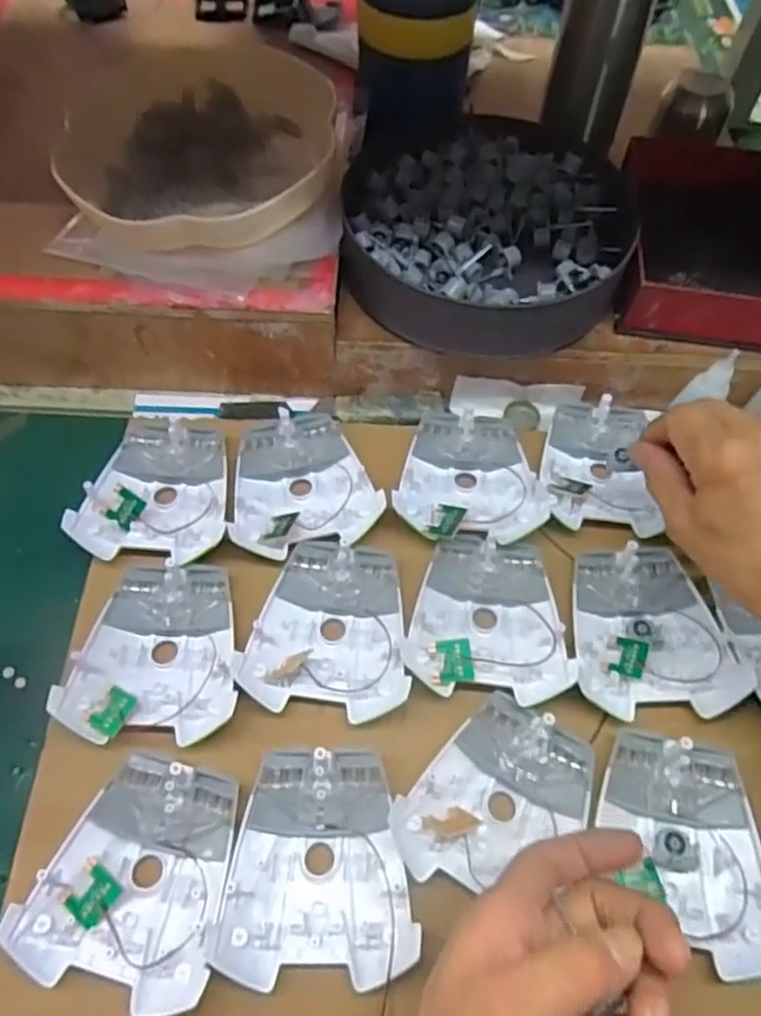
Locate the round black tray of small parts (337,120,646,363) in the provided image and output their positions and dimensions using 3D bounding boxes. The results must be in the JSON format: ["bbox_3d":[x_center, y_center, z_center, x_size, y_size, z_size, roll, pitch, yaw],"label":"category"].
[{"bbox_3d":[0.080,-0.215,0.512,0.209,0.043,0.230,10,61,3],"label":"round black tray of small parts"}]

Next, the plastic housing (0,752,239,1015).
[{"bbox_3d":[-0.124,0.191,0.351,0.096,0.022,0.107,16,62,6],"label":"plastic housing"}]

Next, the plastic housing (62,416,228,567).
[{"bbox_3d":[-0.148,-0.014,0.460,0.093,0.020,0.111,12,62,4],"label":"plastic housing"}]

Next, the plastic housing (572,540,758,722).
[{"bbox_3d":[0.167,0.073,0.419,0.094,0.019,0.107,0,62,-3],"label":"plastic housing"}]

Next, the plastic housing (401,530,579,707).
[{"bbox_3d":[0.068,0.065,0.422,0.096,0.019,0.106,5,61,0],"label":"plastic housing"}]

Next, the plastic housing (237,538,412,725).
[{"bbox_3d":[-0.029,0.072,0.417,0.093,0.014,0.108,8,61,1],"label":"plastic housing"}]

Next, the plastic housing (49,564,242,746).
[{"bbox_3d":[-0.130,0.085,0.406,0.096,0.016,0.110,10,61,2],"label":"plastic housing"}]

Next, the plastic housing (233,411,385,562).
[{"bbox_3d":[-0.057,-0.022,0.470,0.097,0.020,0.110,-12,63,-9],"label":"plastic housing"}]

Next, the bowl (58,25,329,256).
[{"bbox_3d":[-0.132,-0.279,0.507,0.196,0.041,0.235,0,62,-3],"label":"bowl"}]

